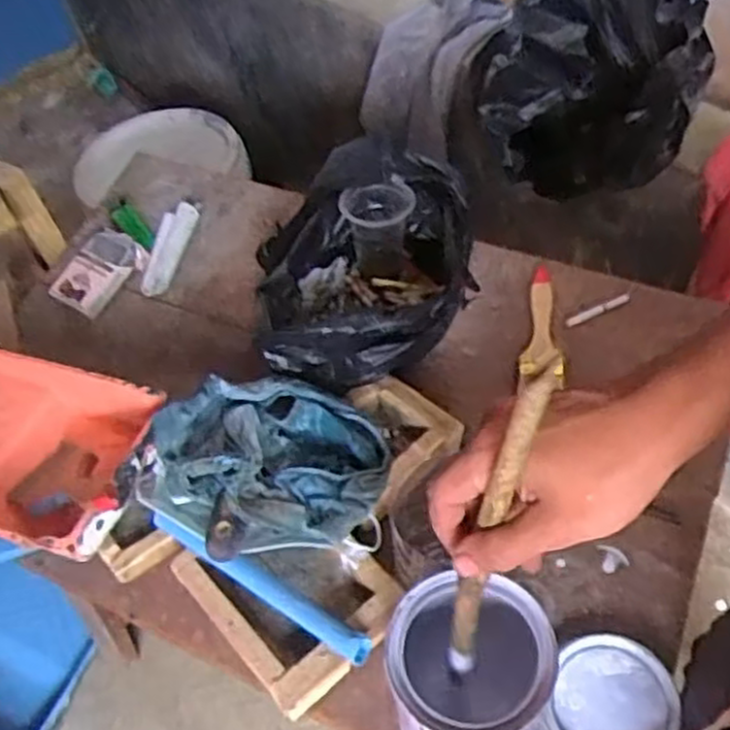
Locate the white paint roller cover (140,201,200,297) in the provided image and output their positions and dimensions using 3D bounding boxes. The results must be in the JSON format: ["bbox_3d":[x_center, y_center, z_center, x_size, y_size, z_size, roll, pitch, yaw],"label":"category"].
[{"bbox_3d":[-0.222,-0.131,0.873,0.035,0.027,0.116,8,56,15],"label":"white paint roller cover"}]

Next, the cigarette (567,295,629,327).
[{"bbox_3d":[0.227,-0.054,0.760,0.064,0.004,0.009,-24,55,5],"label":"cigarette"}]

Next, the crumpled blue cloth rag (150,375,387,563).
[{"bbox_3d":[-0.078,0.080,0.641,0.191,0.077,0.166,-19,54,-5],"label":"crumpled blue cloth rag"}]

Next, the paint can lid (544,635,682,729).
[{"bbox_3d":[0.180,0.248,0.565,0.085,0.010,0.096,14,58,19],"label":"paint can lid"}]

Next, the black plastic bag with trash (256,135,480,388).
[{"bbox_3d":[-0.001,-0.101,0.736,0.193,0.137,0.205,-8,53,4],"label":"black plastic bag with trash"}]

